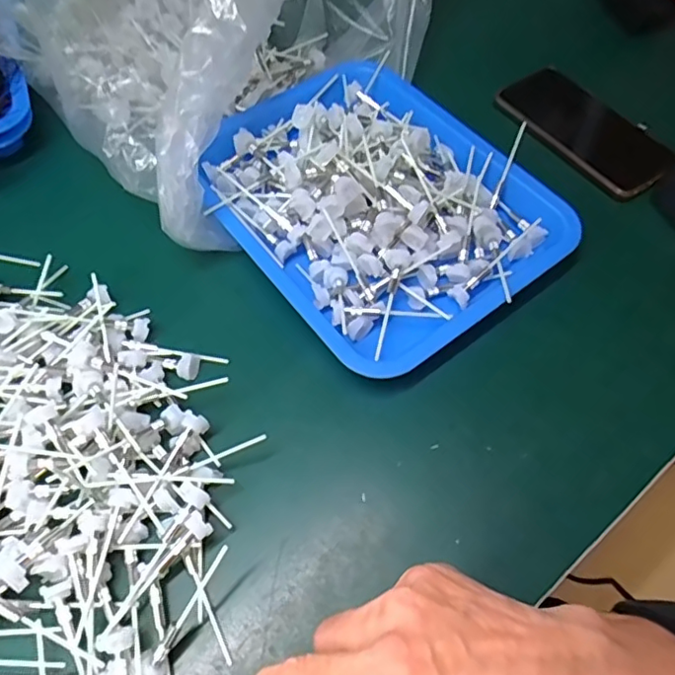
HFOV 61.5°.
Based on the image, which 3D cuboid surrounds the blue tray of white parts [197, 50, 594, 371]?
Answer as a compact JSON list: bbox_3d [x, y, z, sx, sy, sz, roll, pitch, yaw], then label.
[{"bbox_3d":[0.024,-0.120,0.454,0.225,0.055,0.287,-32,64,-17],"label":"blue tray of white parts"}]

